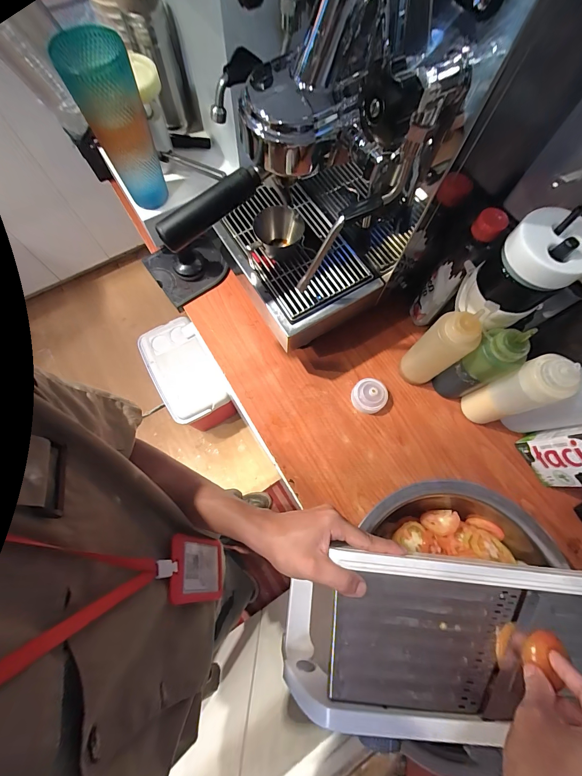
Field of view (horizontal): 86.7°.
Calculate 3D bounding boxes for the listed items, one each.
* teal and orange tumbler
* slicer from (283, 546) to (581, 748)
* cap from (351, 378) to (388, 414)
[{"bbox_3d":[-0.228,-0.348,0.424,0.073,0.185,0.067,-19,74,-8],"label":"teal and orange tumbler"},{"bbox_3d":[0.172,0.253,0.326,0.356,0.101,0.162,-4,72,2],"label":"slicer"},{"bbox_3d":[0.127,0.012,0.496,0.053,0.032,0.055,0,72,-2],"label":"cap"}]

